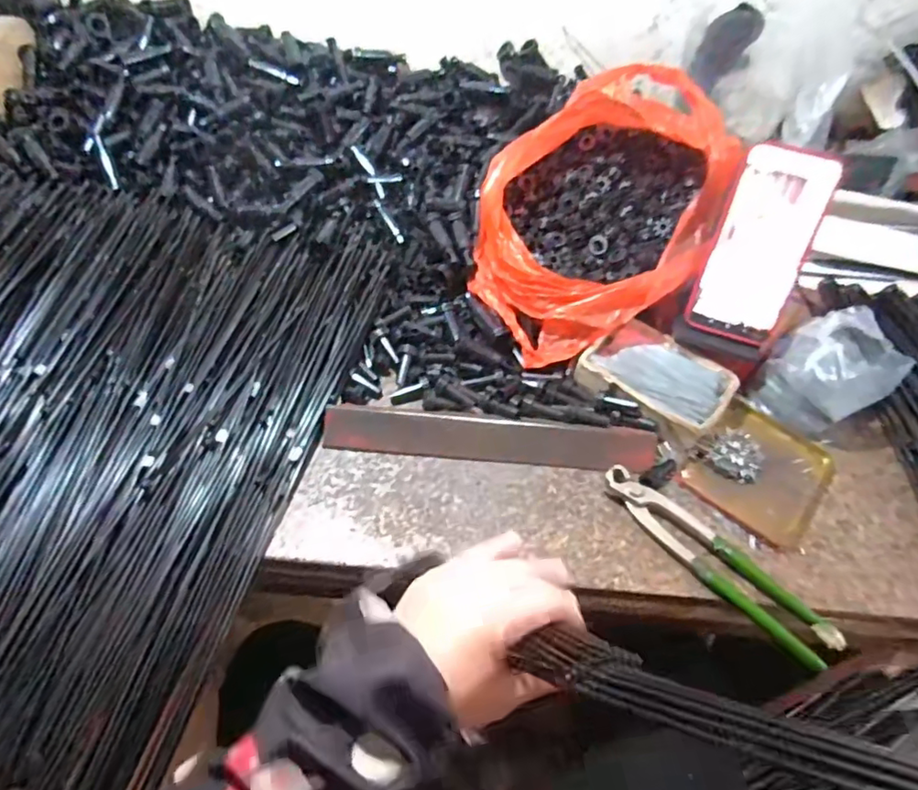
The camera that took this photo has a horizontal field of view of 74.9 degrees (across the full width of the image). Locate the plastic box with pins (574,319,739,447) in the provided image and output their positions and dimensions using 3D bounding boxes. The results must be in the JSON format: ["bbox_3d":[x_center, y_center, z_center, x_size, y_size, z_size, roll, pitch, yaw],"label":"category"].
[{"bbox_3d":[0.184,-0.016,0.559,0.127,0.027,0.088,30,57,19],"label":"plastic box with pins"}]

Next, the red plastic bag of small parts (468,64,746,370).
[{"bbox_3d":[0.131,-0.182,0.586,0.232,0.162,0.217,-21,57,-19],"label":"red plastic bag of small parts"}]

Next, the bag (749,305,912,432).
[{"bbox_3d":[0.347,-0.026,0.554,0.125,0.074,0.084,-21,57,-19],"label":"bag"}]

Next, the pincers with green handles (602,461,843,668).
[{"bbox_3d":[0.197,0.127,0.469,0.040,0.017,0.198,-37,63,-27],"label":"pincers with green handles"}]

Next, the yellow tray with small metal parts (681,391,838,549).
[{"bbox_3d":[0.264,0.063,0.527,0.108,0.015,0.125,37,59,22],"label":"yellow tray with small metal parts"}]

